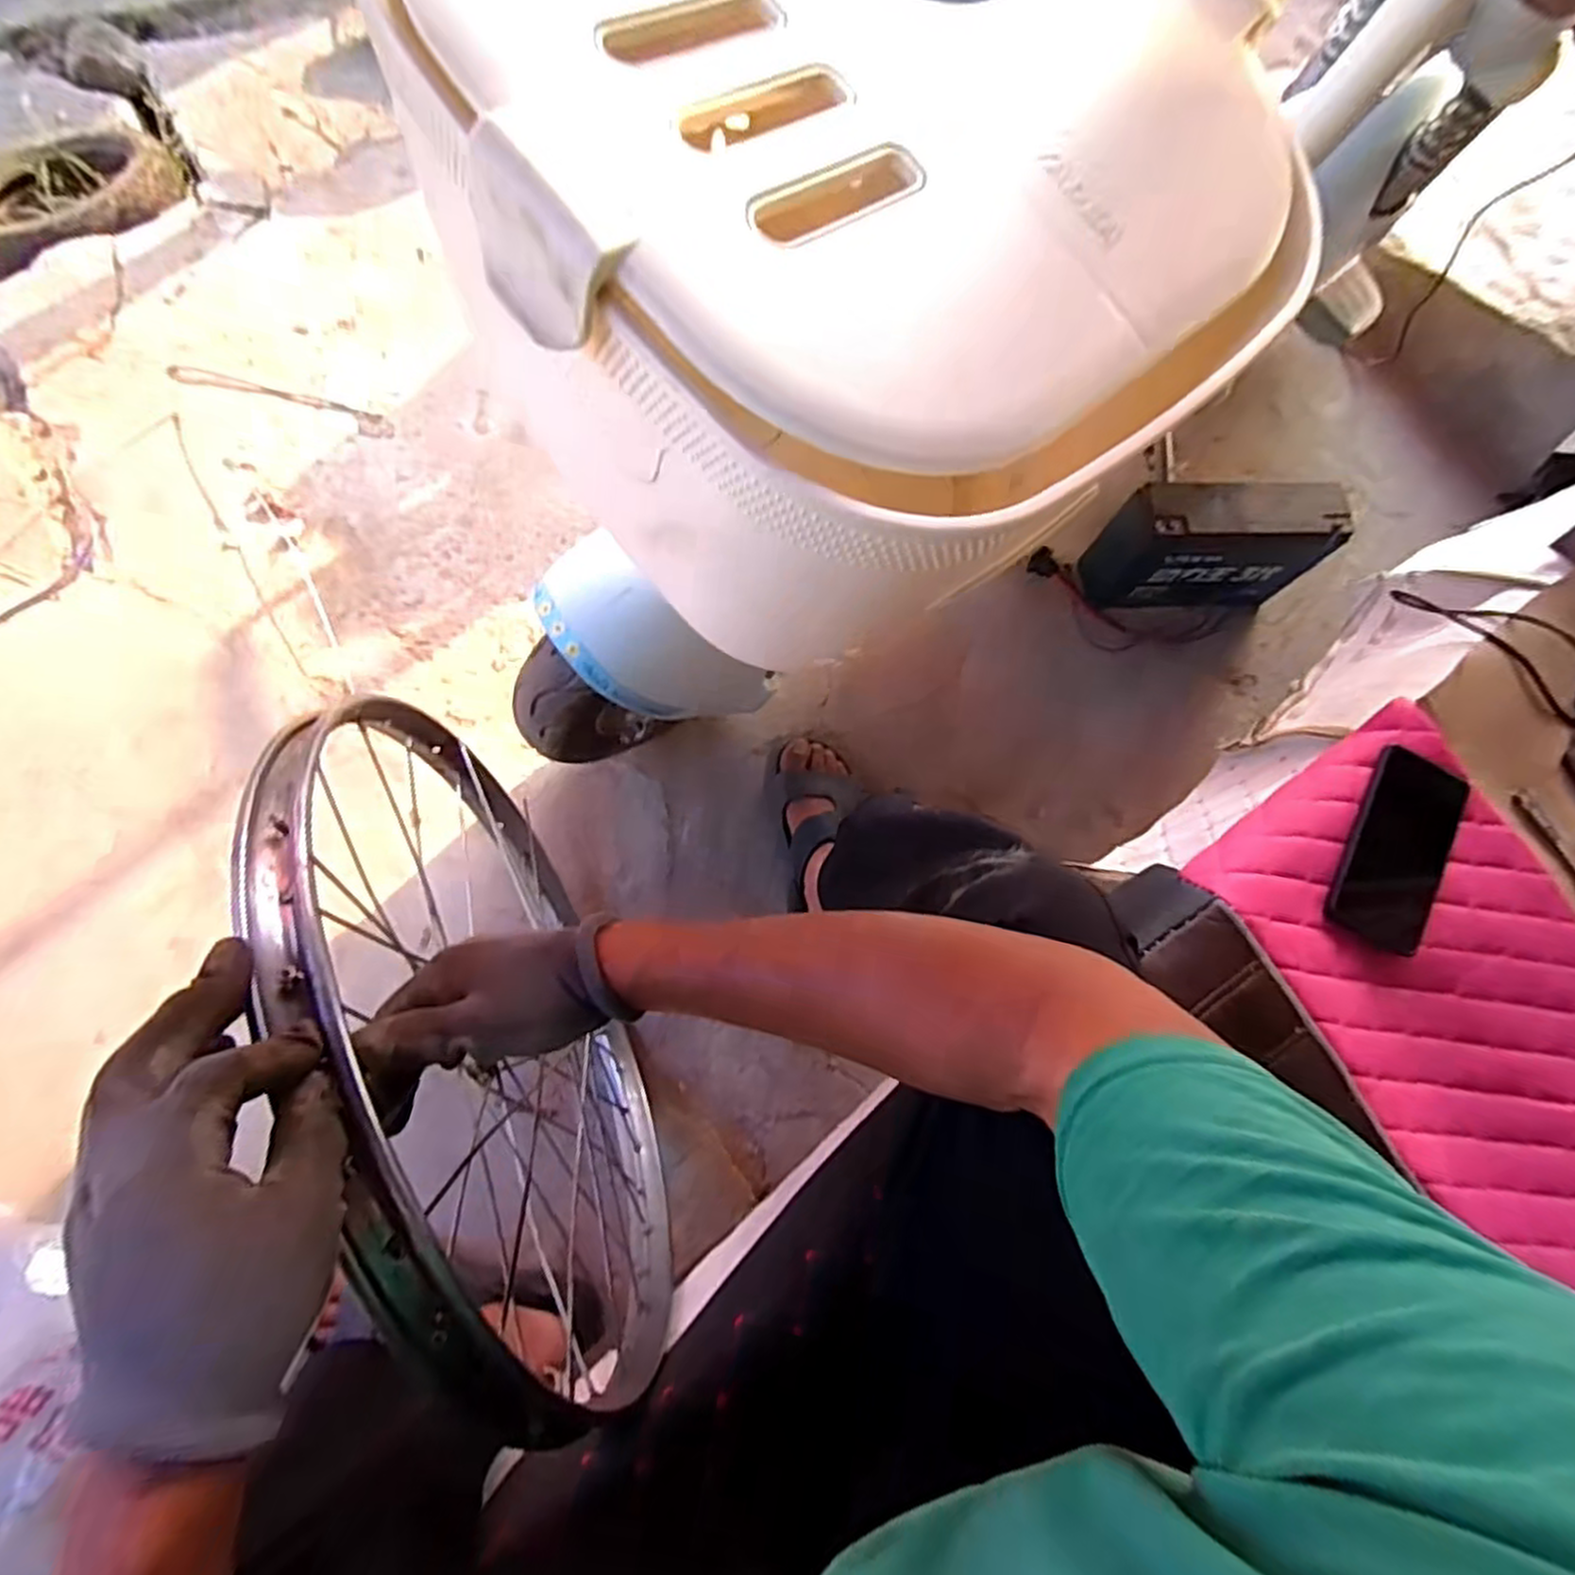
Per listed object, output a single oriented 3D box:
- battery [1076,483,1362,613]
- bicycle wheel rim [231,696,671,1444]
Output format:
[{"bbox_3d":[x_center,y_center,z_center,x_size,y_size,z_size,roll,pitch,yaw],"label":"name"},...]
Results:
[{"bbox_3d":[0.524,-0.291,0.931,0.263,0.170,0.081,-2,75,-7],"label":"battery"},{"bbox_3d":[-0.211,0.177,0.562,0.057,0.512,0.490,-24,72,-9],"label":"bicycle wheel rim"}]

